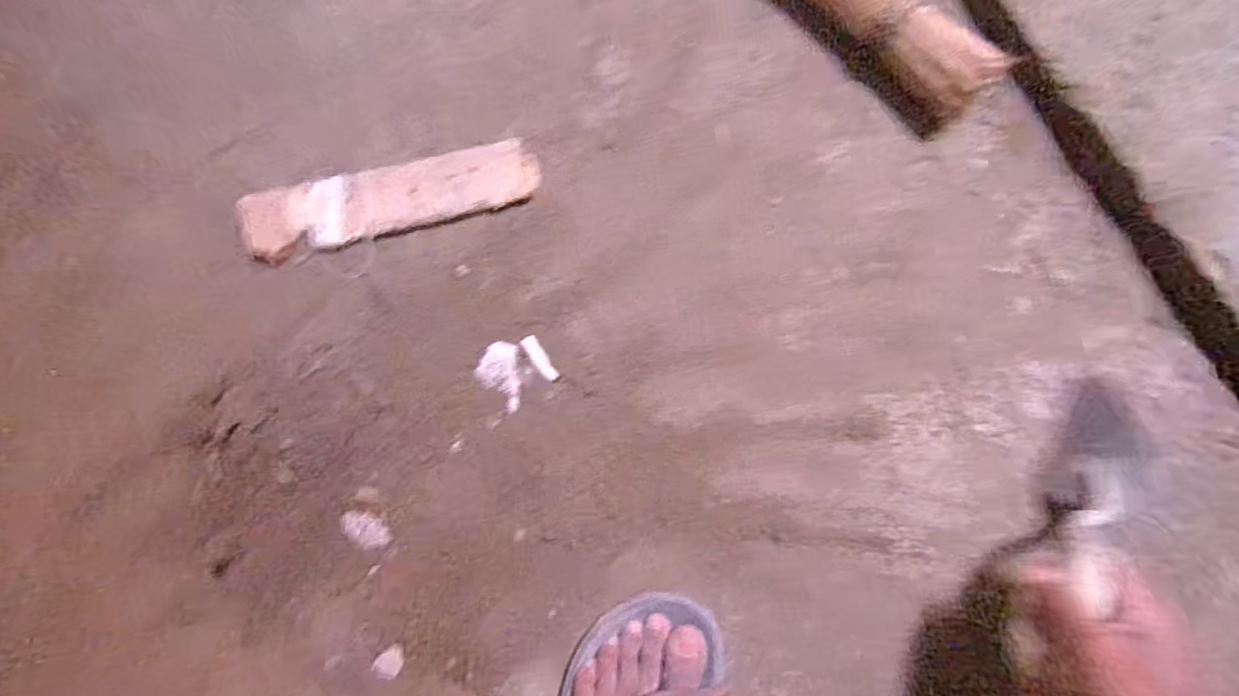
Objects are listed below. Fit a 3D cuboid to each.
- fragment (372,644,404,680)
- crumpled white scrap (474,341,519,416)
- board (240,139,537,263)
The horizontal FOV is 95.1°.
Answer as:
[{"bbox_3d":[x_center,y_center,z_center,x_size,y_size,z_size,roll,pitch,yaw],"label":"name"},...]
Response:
[{"bbox_3d":[-0.207,0.285,0.511,0.030,0.008,0.023,-41,81,2],"label":"fragment"},{"bbox_3d":[-0.102,0.025,0.483,0.034,0.013,0.061,-7,84,7],"label":"crumpled white scrap"},{"bbox_3d":[-0.228,-0.141,0.545,0.304,0.013,0.069,-9,84,7],"label":"board"}]

